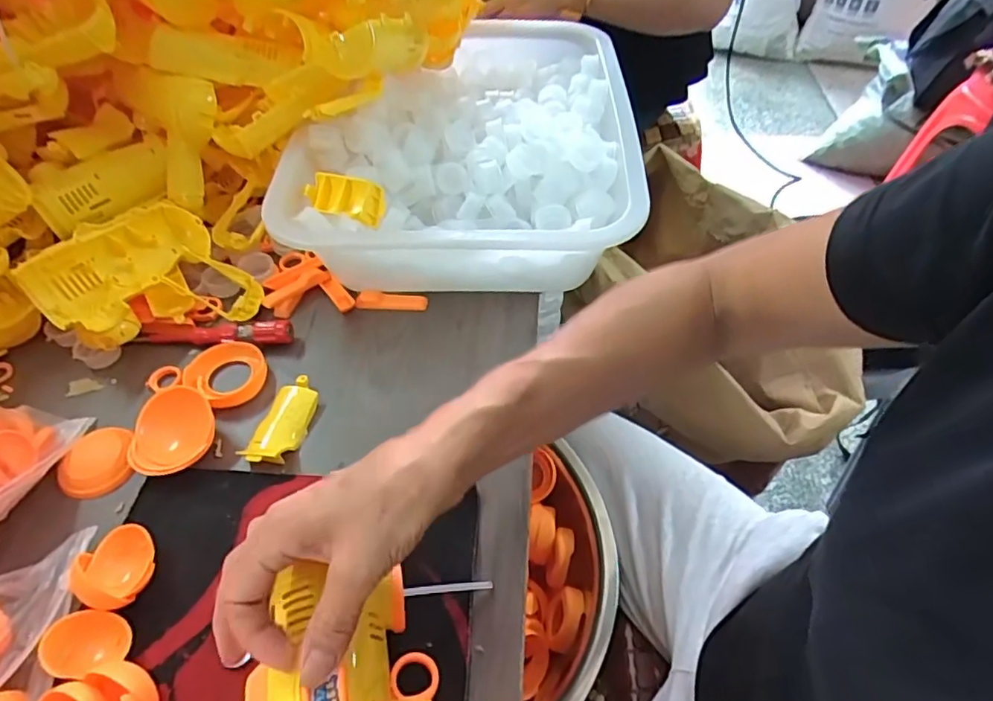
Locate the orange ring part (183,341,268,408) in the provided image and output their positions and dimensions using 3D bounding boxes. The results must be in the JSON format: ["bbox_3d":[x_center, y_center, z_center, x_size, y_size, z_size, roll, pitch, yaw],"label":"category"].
[{"bbox_3d":[-0.213,0.018,0.449,0.062,0.010,0.058,-3,50,-1],"label":"orange ring part"}]

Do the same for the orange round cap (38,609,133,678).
[{"bbox_3d":[-0.227,0.163,0.321,0.041,0.011,0.033,11,50,-21],"label":"orange round cap"}]

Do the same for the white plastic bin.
[{"bbox_3d":[-0.022,-0.195,0.566,0.288,0.102,0.368,2,50,3],"label":"white plastic bin"}]

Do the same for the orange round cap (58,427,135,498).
[{"bbox_3d":[-0.282,0.075,0.406,0.043,0.011,0.051,-19,52,-13],"label":"orange round cap"}]

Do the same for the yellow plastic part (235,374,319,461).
[{"bbox_3d":[-0.156,0.050,0.421,0.034,0.015,0.074,10,51,10],"label":"yellow plastic part"}]

